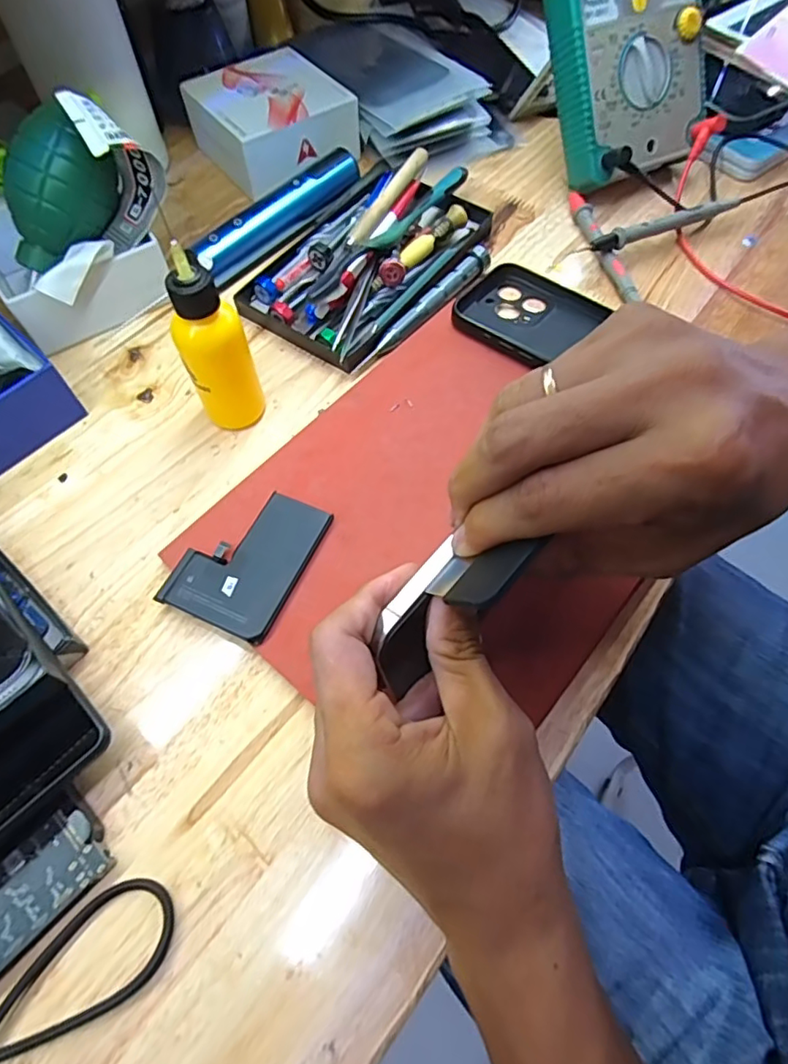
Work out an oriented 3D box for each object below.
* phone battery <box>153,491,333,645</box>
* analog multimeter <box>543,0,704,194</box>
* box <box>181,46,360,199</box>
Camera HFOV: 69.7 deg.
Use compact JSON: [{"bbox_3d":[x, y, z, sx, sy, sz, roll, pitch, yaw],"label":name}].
[{"bbox_3d":[-0.074,0.012,0.284,0.057,0.004,0.076,24,65,10],"label":"phone battery"},{"bbox_3d":[0.163,-0.340,0.388,0.108,0.166,0.037,-22,29,-6],"label":"analog multimeter"},{"bbox_3d":[-0.095,-0.322,0.444,0.100,0.045,0.100,-31,68,-16],"label":"box"}]

